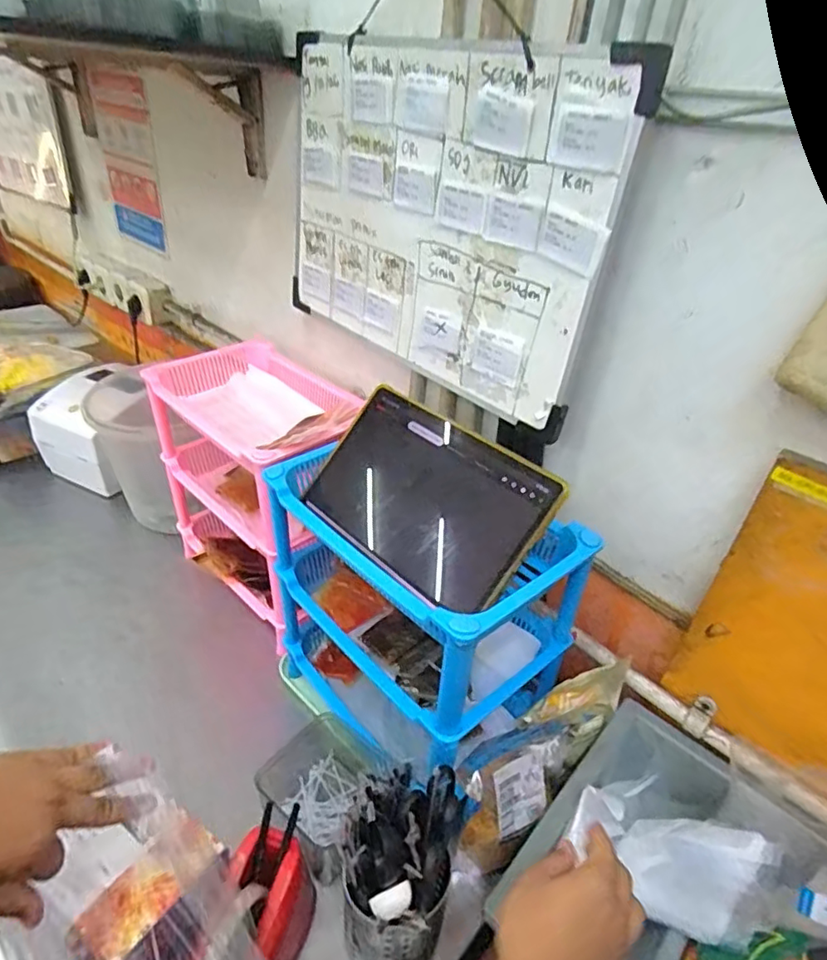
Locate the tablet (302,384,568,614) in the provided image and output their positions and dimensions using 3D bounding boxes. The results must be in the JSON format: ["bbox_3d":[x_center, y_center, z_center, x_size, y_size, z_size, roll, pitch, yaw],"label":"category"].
[{"bbox_3d":[0.008,0.014,0.563,0.245,0.011,0.155,34,86,37],"label":"tablet"}]

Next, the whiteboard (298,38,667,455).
[{"bbox_3d":[0.004,-0.289,0.647,0.032,0.321,0.456,-22,42,-35],"label":"whiteboard"}]

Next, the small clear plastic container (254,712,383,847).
[{"bbox_3d":[-0.099,0.341,0.652,0.111,0.070,0.106,38,42,13],"label":"small clear plastic container"}]

